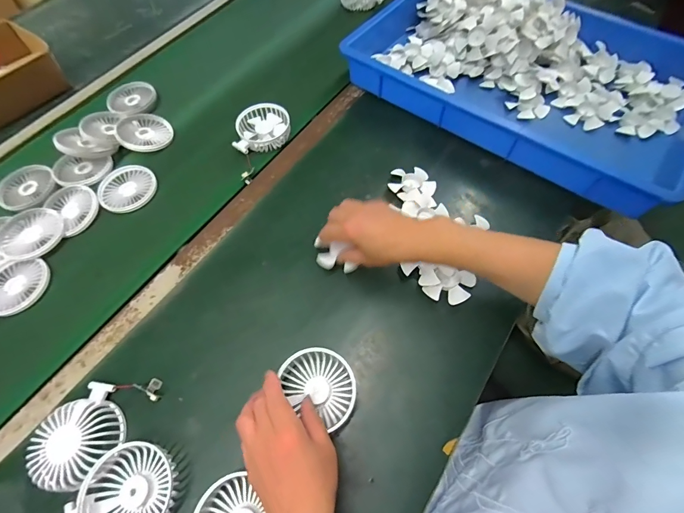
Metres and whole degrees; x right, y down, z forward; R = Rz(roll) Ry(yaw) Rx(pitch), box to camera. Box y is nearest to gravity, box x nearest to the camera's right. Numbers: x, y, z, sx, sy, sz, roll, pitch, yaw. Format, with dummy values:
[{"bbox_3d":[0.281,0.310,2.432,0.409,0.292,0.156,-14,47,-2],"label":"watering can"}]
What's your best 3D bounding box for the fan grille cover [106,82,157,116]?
[{"bbox_3d":[-0.398,-0.299,0.655,0.087,0.011,0.090,-29,63,-12],"label":"fan grille cover"}]

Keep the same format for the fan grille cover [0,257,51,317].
[{"bbox_3d":[-0.460,0.039,0.484,0.086,0.013,0.086,23,65,15],"label":"fan grille cover"}]

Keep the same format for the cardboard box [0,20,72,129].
[{"bbox_3d":[-0.673,-0.348,0.672,0.209,0.068,0.210,36,69,20],"label":"cardboard box"}]

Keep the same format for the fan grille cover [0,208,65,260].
[{"bbox_3d":[-0.467,-0.039,0.516,0.095,0.011,0.084,37,69,21],"label":"fan grille cover"}]

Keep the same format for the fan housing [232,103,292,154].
[{"bbox_3d":[-0.137,-0.226,0.596,0.094,0.025,0.099,-11,61,-3],"label":"fan housing"}]

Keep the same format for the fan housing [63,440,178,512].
[{"bbox_3d":[-0.218,0.241,0.350,0.084,0.030,0.082,-1,61,3],"label":"fan housing"}]

